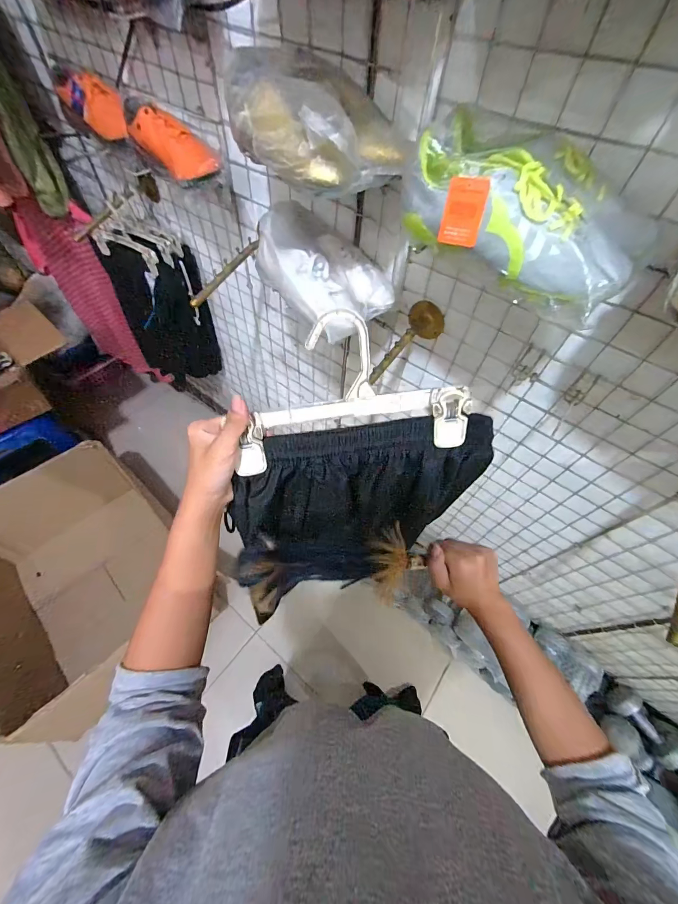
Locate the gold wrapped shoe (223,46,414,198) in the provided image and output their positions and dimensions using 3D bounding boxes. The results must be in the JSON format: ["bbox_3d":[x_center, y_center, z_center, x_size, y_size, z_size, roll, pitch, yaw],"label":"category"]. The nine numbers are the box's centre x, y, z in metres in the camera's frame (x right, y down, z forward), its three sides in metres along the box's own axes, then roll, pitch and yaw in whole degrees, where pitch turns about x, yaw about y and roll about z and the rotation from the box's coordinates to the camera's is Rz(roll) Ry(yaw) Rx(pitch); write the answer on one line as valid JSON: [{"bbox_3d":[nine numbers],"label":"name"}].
[{"bbox_3d":[-0.034,-0.407,0.418,0.149,0.079,0.204,-26,64,-17],"label":"gold wrapped shoe"}]

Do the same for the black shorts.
[{"bbox_3d":[0.023,0.063,0.385,0.273,0.202,0.050,-7,32,-8],"label":"black shorts"}]

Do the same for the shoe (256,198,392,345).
[{"bbox_3d":[-0.021,-0.325,0.575,0.178,0.085,0.219,-33,67,-20],"label":"shoe"}]

